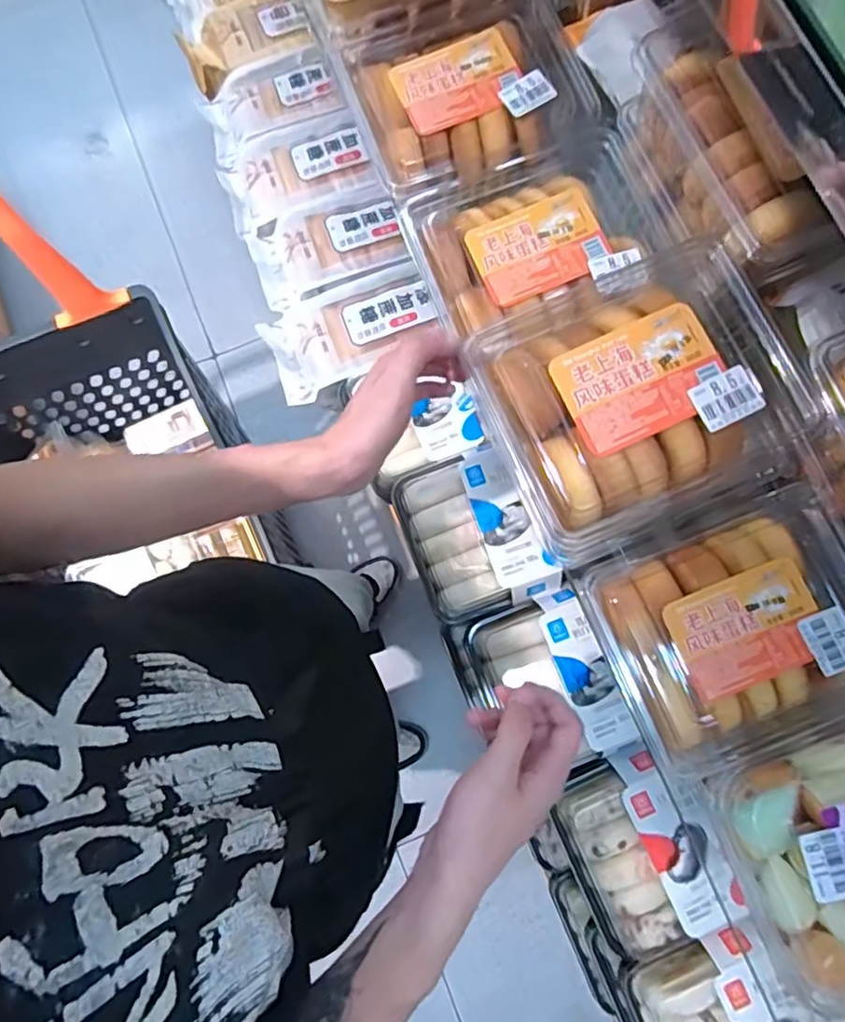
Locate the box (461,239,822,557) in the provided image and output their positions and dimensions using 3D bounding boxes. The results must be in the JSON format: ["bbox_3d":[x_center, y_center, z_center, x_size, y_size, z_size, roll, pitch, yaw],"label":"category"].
[{"bbox_3d":[0.147,-0.071,0.404,0.201,0.070,0.161,-21,80,-3],"label":"box"}]

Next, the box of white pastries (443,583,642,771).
[{"bbox_3d":[0.109,0.166,0.568,0.128,0.043,0.158,-21,80,-3],"label":"box of white pastries"}]

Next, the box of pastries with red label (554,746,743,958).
[{"bbox_3d":[0.189,0.303,0.536,0.111,0.053,0.147,-29,81,-4],"label":"box of pastries with red label"}]

